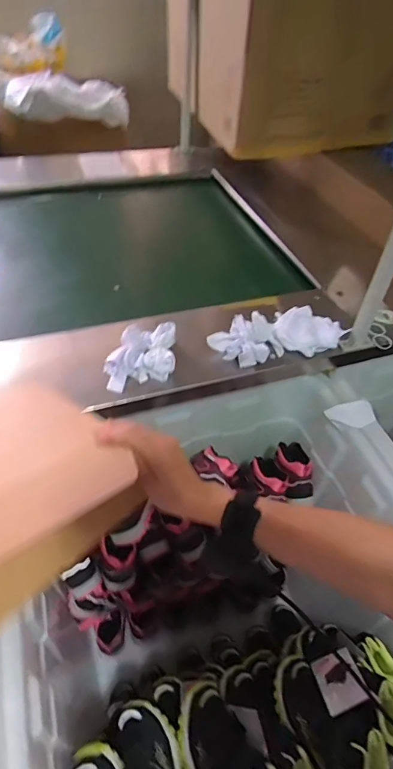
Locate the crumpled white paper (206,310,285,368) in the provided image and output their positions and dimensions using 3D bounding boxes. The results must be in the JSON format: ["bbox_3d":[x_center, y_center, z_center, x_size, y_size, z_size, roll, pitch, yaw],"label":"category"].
[{"bbox_3d":[0.114,-0.095,0.943,0.143,0.051,0.126,-27,55,-28],"label":"crumpled white paper"}]

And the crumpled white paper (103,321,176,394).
[{"bbox_3d":[-0.114,-0.055,0.893,0.142,0.058,0.146,0,47,-6],"label":"crumpled white paper"}]

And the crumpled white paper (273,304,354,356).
[{"bbox_3d":[0.243,-0.127,0.982,0.138,0.034,0.163,-33,58,-31],"label":"crumpled white paper"}]

